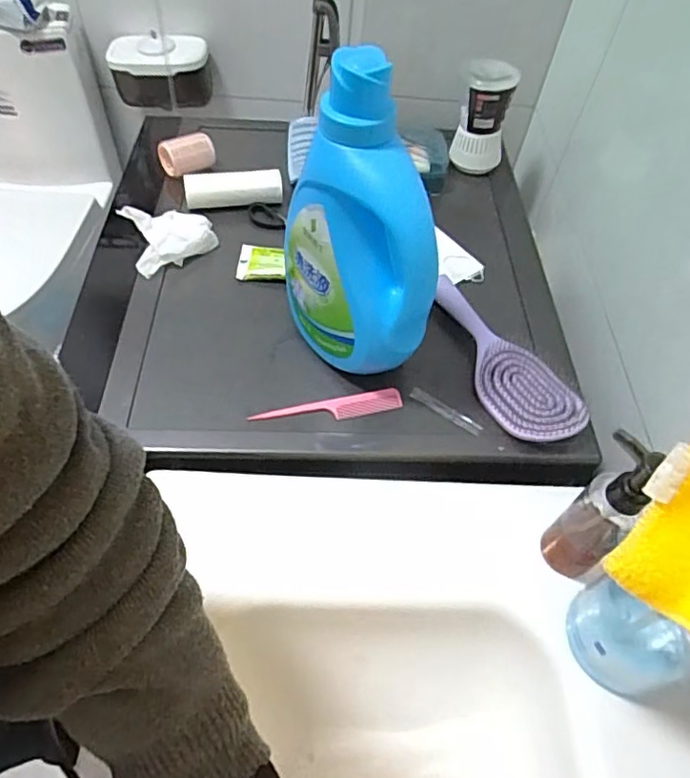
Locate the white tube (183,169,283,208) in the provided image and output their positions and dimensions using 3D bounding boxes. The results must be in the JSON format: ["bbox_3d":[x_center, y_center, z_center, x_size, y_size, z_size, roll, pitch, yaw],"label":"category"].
[{"bbox_3d":[-0.144,-0.256,0.768,0.122,0.046,0.036,-6,55,-9],"label":"white tube"}]

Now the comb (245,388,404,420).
[{"bbox_3d":[-0.016,0.021,0.585,0.150,0.006,0.022,-10,55,-12],"label":"comb"}]

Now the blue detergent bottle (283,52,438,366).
[{"bbox_3d":[0.010,-0.127,0.522,0.078,0.290,0.151,-24,59,-20],"label":"blue detergent bottle"}]

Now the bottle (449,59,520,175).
[{"bbox_3d":[0.187,-0.369,0.812,0.067,0.148,0.068,6,54,0],"label":"bottle"}]

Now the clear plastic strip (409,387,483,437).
[{"bbox_3d":[0.102,0.023,0.596,0.078,0.007,0.013,30,57,17],"label":"clear plastic strip"}]

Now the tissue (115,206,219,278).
[{"bbox_3d":[-0.213,-0.187,0.718,0.102,0.034,0.097,-16,57,-16],"label":"tissue"}]

